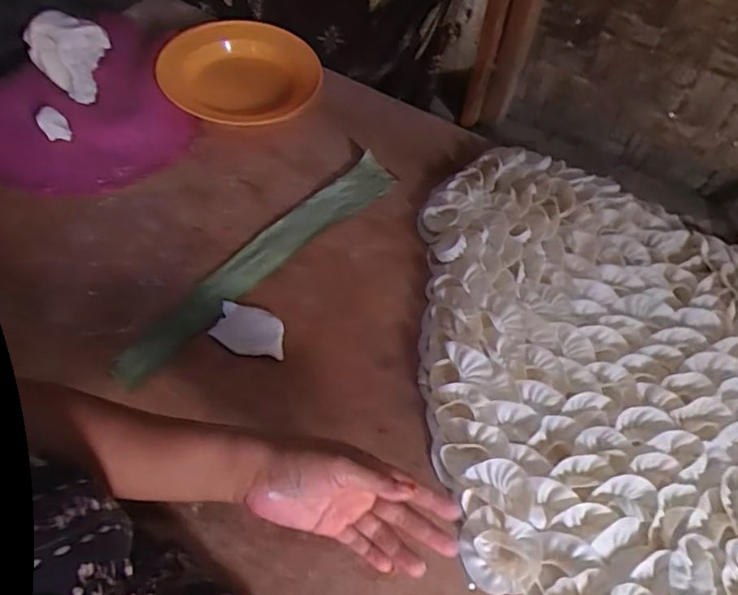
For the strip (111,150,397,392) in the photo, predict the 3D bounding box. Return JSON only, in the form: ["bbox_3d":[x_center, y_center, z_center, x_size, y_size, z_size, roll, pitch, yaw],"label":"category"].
[{"bbox_3d":[-0.123,-0.047,0.681,0.058,0.013,0.411,39,63,19],"label":"strip"}]

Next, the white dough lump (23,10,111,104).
[{"bbox_3d":[-0.411,-0.327,0.770,0.099,0.074,0.087,9,57,2],"label":"white dough lump"}]

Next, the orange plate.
[{"bbox_3d":[-0.176,-0.317,0.815,0.223,0.033,0.212,-17,60,-14],"label":"orange plate"}]

